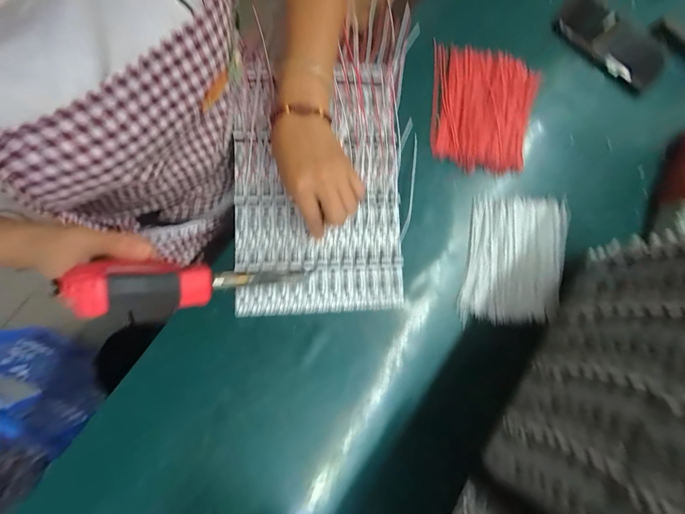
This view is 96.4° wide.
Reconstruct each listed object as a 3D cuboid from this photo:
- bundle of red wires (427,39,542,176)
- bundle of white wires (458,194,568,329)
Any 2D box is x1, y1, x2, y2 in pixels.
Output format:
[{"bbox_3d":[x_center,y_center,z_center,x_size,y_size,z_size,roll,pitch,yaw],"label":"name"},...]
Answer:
[{"bbox_3d":[0.182,-0.194,0.405,0.142,0.031,0.159,11,82,-2],"label":"bundle of red wires"},{"bbox_3d":[0.220,0.003,0.388,0.125,0.028,0.163,9,82,-2],"label":"bundle of white wires"}]

